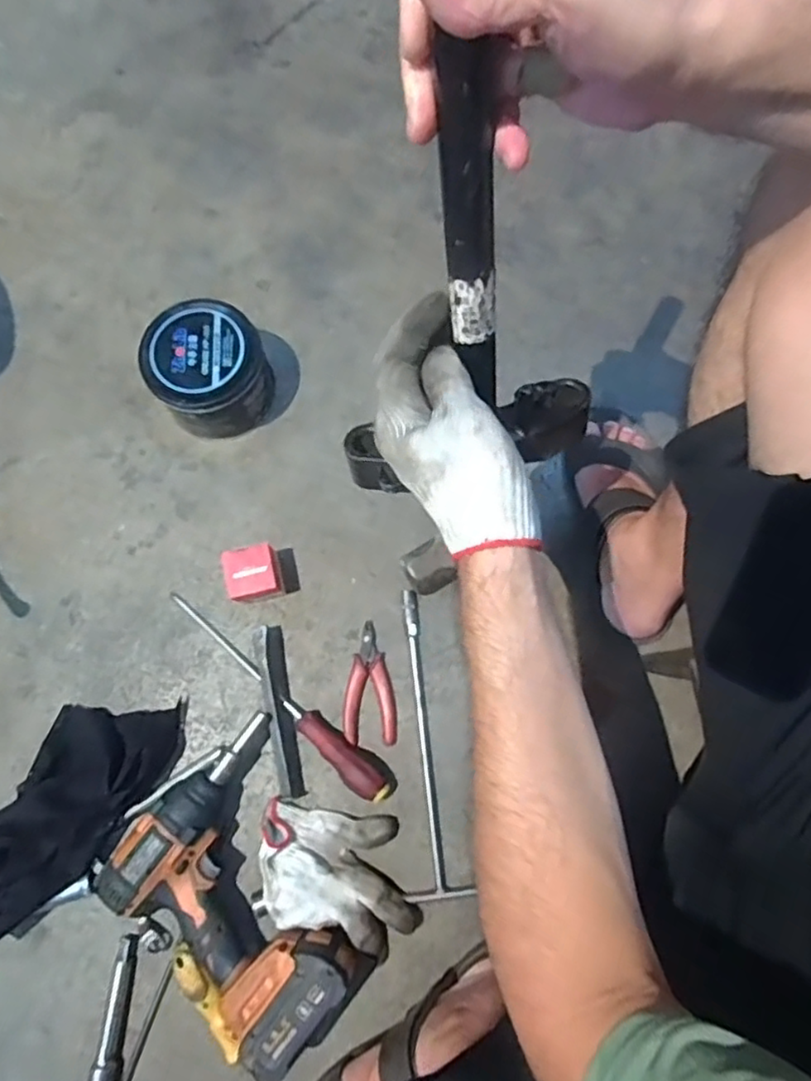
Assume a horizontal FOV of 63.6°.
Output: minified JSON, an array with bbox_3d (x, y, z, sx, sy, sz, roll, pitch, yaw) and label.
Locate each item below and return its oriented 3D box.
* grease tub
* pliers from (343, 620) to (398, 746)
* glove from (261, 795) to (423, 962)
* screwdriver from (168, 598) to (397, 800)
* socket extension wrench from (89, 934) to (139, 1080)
[{"bbox_3d":[-0.214,-0.186,0.725,0.120,0.097,0.120,0,75,1],"label":"grease tub"},{"bbox_3d":[-0.037,0.149,0.683,0.054,0.010,0.120,-1,75,1],"label":"pliers"},{"bbox_3d":[-0.067,0.319,0.617,0.164,0.041,0.119,9,76,4],"label":"glove"},{"bbox_3d":[-0.133,0.154,0.666,0.301,0.027,0.030,40,80,10],"label":"screwdriver"},{"bbox_3d":[-0.267,0.437,0.604,0.023,0.018,0.123,5,76,3],"label":"socket extension wrench"}]

